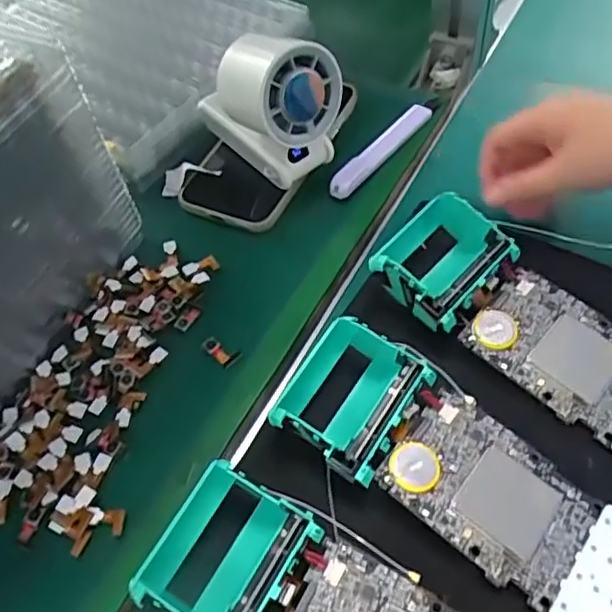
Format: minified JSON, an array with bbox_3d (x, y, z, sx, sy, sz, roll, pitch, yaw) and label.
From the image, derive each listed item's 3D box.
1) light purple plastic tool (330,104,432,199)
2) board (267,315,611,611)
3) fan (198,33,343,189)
[{"bbox_3d":[0.055,-0.114,0.438,0.017,0.007,0.107,41,65,7],"label":"light purple plastic tool"},{"bbox_3d":[0.076,0.078,0.296,0.192,0.030,0.072,30,63,22],"label":"board"},{"bbox_3d":[-0.030,-0.136,0.406,0.053,0.097,0.100,-37,61,-19],"label":"fan"}]

